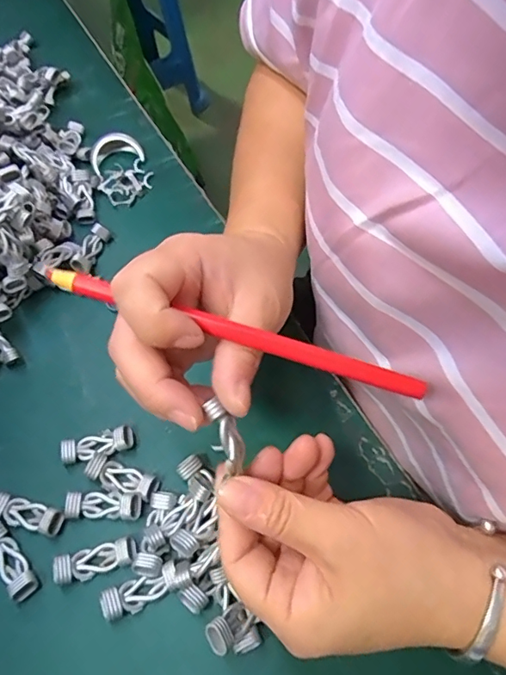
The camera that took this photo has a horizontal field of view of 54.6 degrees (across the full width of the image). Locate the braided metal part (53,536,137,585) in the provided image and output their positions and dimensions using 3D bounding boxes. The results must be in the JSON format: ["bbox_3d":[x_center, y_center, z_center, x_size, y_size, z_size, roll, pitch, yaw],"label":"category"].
[{"bbox_3d":[-0.087,0.124,0.274,0.044,0.009,0.015,-15,62,-7],"label":"braided metal part"}]

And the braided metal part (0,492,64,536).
[{"bbox_3d":[-0.133,0.103,0.286,0.045,0.010,0.015,14,62,8],"label":"braided metal part"}]

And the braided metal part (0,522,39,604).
[{"bbox_3d":[-0.139,0.126,0.275,0.017,0.009,0.045,-39,68,-18],"label":"braided metal part"}]

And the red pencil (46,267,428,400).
[{"bbox_3d":[-0.007,-0.002,0.214,0.169,0.005,0.008,18,62,0],"label":"red pencil"}]

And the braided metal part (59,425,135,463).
[{"bbox_3d":[-0.097,0.067,0.307,0.045,0.013,0.016,-11,62,-5],"label":"braided metal part"}]

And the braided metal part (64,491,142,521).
[{"bbox_3d":[-0.088,0.097,0.286,0.045,0.010,0.015,3,61,2],"label":"braided metal part"}]

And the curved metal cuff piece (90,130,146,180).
[{"bbox_3d":[-0.120,-0.161,0.423,0.044,0.012,0.035,-36,67,-17],"label":"curved metal cuff piece"}]

